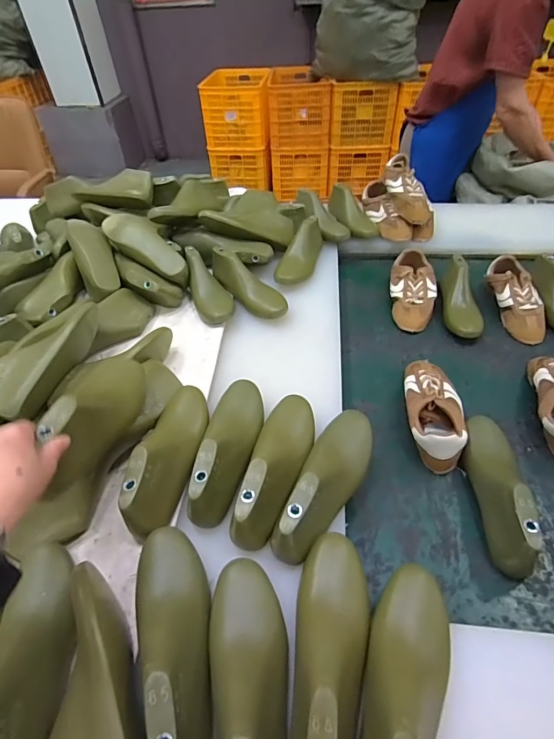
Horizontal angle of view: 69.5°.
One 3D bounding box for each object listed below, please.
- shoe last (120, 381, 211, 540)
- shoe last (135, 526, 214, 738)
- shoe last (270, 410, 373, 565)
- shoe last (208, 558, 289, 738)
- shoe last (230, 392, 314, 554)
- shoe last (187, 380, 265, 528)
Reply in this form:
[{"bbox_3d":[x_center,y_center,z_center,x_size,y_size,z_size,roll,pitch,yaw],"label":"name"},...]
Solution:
[{"bbox_3d":[-0.149,0.112,0.556,0.072,0.072,0.227,1,46,5],"label":"shoe last"},{"bbox_3d":[-0.103,0.266,0.404,0.074,0.070,0.240,-14,46,-10],"label":"shoe last"},{"bbox_3d":[0.069,0.134,0.521,0.077,0.072,0.236,17,49,20],"label":"shoe last"},{"bbox_3d":[-0.026,0.302,0.383,0.077,0.085,0.237,-7,33,-3],"label":"shoe last"},{"bbox_3d":[0.004,0.114,0.550,0.073,0.080,0.246,7,47,11],"label":"shoe last"},{"bbox_3d":[-0.066,0.100,0.566,0.068,0.078,0.231,4,46,8],"label":"shoe last"}]

